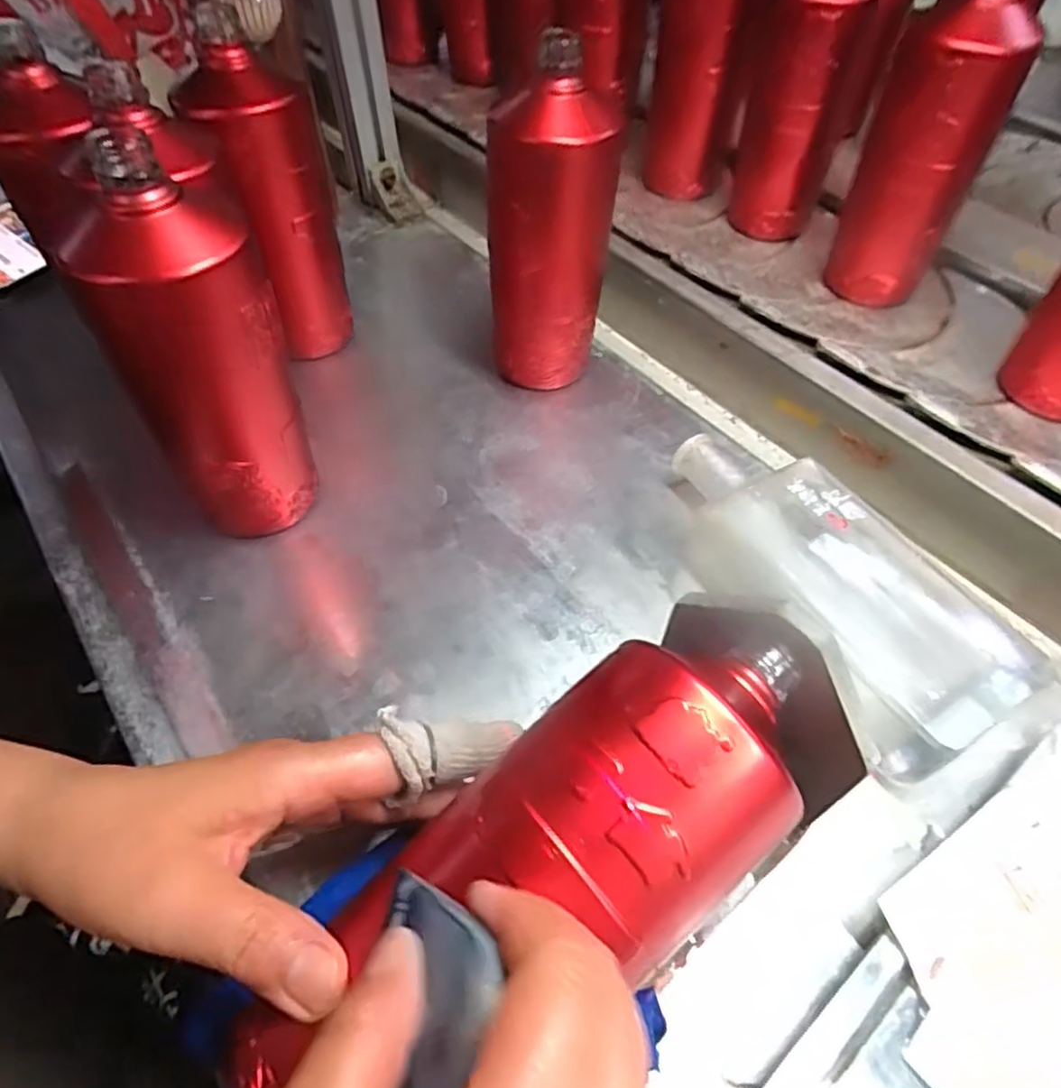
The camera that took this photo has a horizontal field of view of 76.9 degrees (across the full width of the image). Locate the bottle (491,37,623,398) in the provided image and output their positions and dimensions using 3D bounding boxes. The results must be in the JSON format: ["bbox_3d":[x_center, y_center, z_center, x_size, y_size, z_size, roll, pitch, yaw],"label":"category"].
[{"bbox_3d":[0.013,-0.202,0.455,0.085,0.194,0.068,-5,53,-1],"label":"bottle"}]

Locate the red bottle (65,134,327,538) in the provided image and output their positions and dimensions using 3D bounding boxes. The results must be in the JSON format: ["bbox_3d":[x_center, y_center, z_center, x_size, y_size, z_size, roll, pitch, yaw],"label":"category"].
[{"bbox_3d":[-0.173,-0.090,0.371,0.076,0.214,0.086,14,57,13],"label":"red bottle"}]

